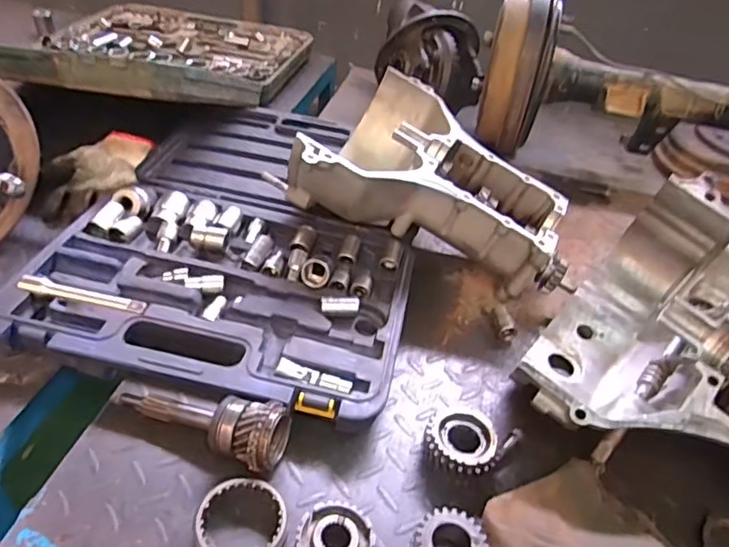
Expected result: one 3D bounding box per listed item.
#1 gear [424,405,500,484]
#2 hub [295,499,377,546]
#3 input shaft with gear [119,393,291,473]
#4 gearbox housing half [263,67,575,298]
[{"bbox_3d":[0.082,0.150,0.490,0.061,0.031,0.065,5,39,-4],"label":"gear"},{"bbox_3d":[-0.022,0.200,0.416,0.055,0.021,0.058,5,39,-4],"label":"hub"},{"bbox_3d":[-0.140,0.120,0.468,0.150,0.051,0.048,15,40,9],"label":"input shaft with gear"},{"bbox_3d":[0.084,-0.128,0.700,0.335,0.119,0.278,12,40,6],"label":"gearbox housing half"}]

